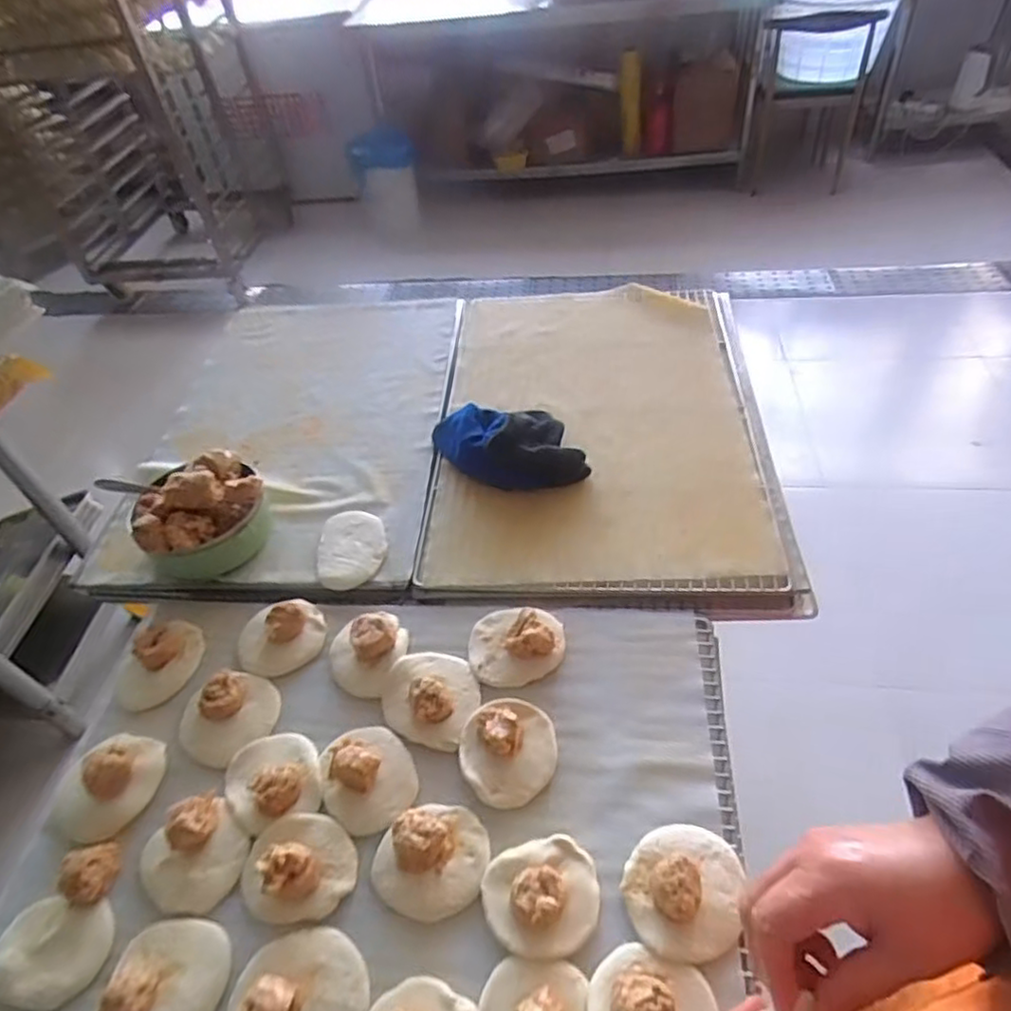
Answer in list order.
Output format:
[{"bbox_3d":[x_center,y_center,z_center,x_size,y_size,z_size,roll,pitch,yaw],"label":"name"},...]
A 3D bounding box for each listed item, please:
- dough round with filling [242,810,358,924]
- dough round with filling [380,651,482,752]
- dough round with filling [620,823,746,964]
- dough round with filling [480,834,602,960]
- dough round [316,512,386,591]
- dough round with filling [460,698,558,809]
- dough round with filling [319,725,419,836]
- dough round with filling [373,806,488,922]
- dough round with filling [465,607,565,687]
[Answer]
[{"bbox_3d":[-0.169,0.283,0.523,0.082,0.033,0.081,-3,47,4],"label":"dough round with filling"},{"bbox_3d":[-0.071,0.173,0.623,0.087,0.027,0.087,-3,47,4],"label":"dough round with filling"},{"bbox_3d":[0.134,0.283,0.495,0.088,0.033,0.094,-3,47,4],"label":"dough round with filling"},{"bbox_3d":[0.027,0.291,0.499,0.086,0.028,0.076,-13,48,-5],"label":"dough round with filling"},{"bbox_3d":[-0.176,0.046,0.758,0.076,0.005,0.108,-11,47,-4],"label":"dough round"},{"bbox_3d":[0.002,0.208,0.578,0.081,0.035,0.089,-3,47,4],"label":"dough round with filling"},{"bbox_3d":[-0.122,0.229,0.570,0.079,0.030,0.084,-3,47,4],"label":"dough round with filling"},{"bbox_3d":[-0.058,0.276,0.521,0.090,0.028,0.079,-33,52,-22],"label":"dough round with filling"},{"bbox_3d":[0.009,0.131,0.649,0.093,0.030,0.081,-2,47,5],"label":"dough round with filling"}]

